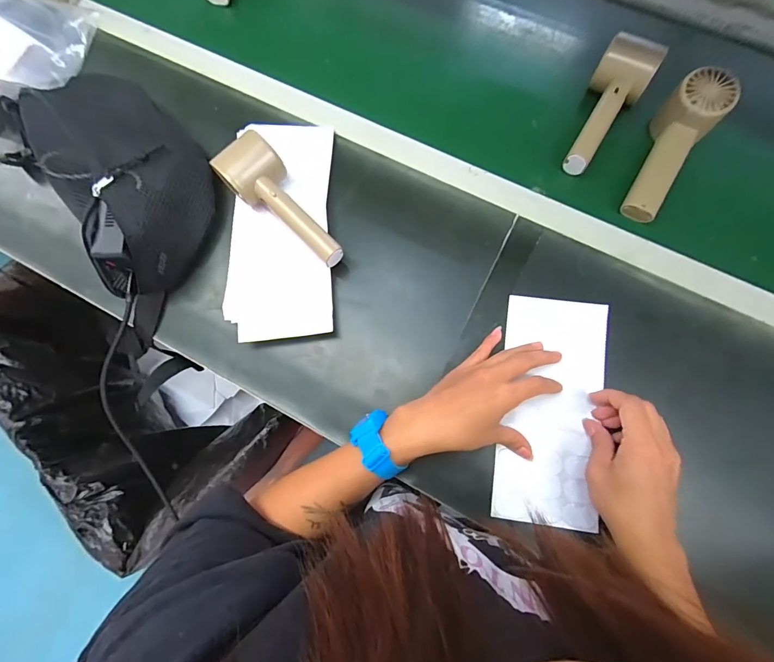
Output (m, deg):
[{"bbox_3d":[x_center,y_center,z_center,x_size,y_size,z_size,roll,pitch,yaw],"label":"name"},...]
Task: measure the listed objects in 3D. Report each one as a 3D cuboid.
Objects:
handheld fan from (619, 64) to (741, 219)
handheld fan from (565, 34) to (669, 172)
[{"bbox_3d":[0.303,-0.191,0.417,0.050,0.051,0.161,26,95,6],"label":"handheld fan"},{"bbox_3d":[0.237,-0.248,0.427,0.055,0.063,0.147,34,80,8],"label":"handheld fan"}]

